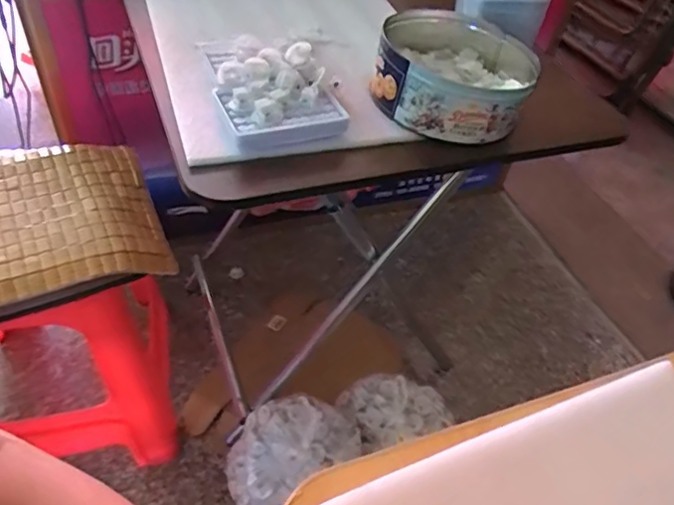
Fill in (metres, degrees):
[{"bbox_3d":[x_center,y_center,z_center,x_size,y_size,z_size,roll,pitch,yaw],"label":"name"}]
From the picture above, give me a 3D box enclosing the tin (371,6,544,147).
[{"bbox_3d":[0.139,-0.216,0.681,0.174,0.075,0.184,4,45,-4],"label":"tin"}]

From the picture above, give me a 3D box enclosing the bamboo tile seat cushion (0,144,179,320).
[{"bbox_3d":[-0.452,-0.046,0.820,0.351,0.048,0.319,-16,50,-21],"label":"bamboo tile seat cushion"}]

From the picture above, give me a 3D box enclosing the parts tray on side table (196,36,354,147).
[{"bbox_3d":[-0.075,-0.193,0.642,0.124,0.048,0.170,-12,48,-18],"label":"parts tray on side table"}]

